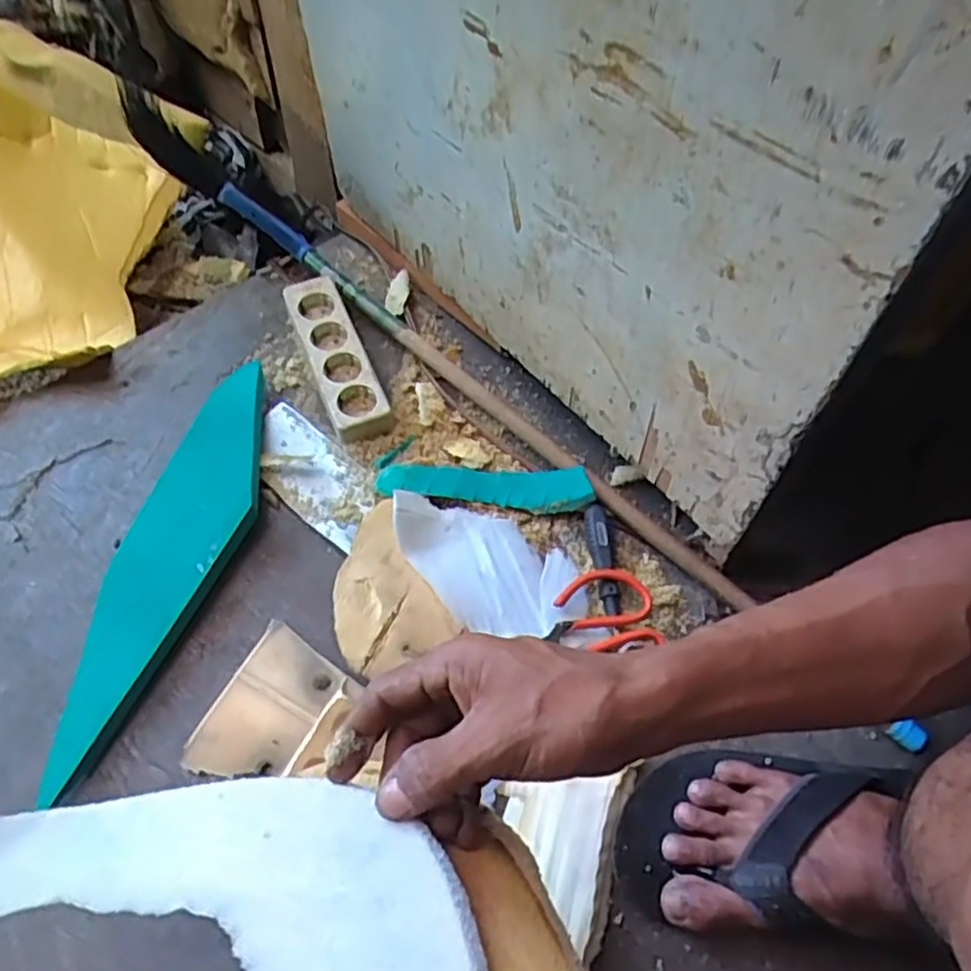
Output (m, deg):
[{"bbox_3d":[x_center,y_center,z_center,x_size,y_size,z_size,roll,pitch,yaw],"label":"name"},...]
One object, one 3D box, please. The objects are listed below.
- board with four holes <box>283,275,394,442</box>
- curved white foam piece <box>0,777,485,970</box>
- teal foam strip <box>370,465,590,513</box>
[{"bbox_3d":[-0.153,-0.129,0.727,0.054,0.046,0.197,-21,62,-14],"label":"board with four holes"},{"bbox_3d":[-0.131,0.186,0.326,0.296,0.022,0.112,4,56,30],"label":"curved white foam piece"},{"bbox_3d":[-0.002,0.001,0.669,0.197,0.029,0.037,3,59,0],"label":"teal foam strip"}]

